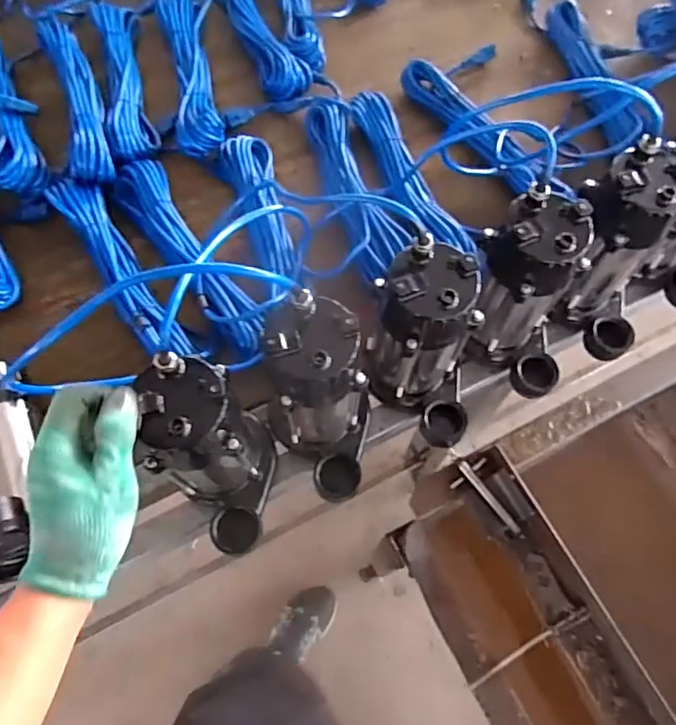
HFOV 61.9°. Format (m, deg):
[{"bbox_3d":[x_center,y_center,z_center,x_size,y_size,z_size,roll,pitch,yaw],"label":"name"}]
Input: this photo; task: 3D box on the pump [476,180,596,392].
[{"bbox_3d":[0.227,-0.069,0.639,0.092,0.220,0.153,-39,72,-15],"label":"pump"}]

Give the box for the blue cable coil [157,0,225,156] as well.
[{"bbox_3d":[-0.241,-0.480,0.906,0.078,0.036,0.344,-11,67,-5],"label":"blue cable coil"}]

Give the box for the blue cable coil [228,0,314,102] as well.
[{"bbox_3d":[-0.141,-0.572,0.946,0.081,0.044,0.363,-23,69,-10],"label":"blue cable coil"}]

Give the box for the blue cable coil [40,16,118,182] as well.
[{"bbox_3d":[-0.401,-0.409,0.852,0.070,0.052,0.349,-17,68,-8],"label":"blue cable coil"}]

